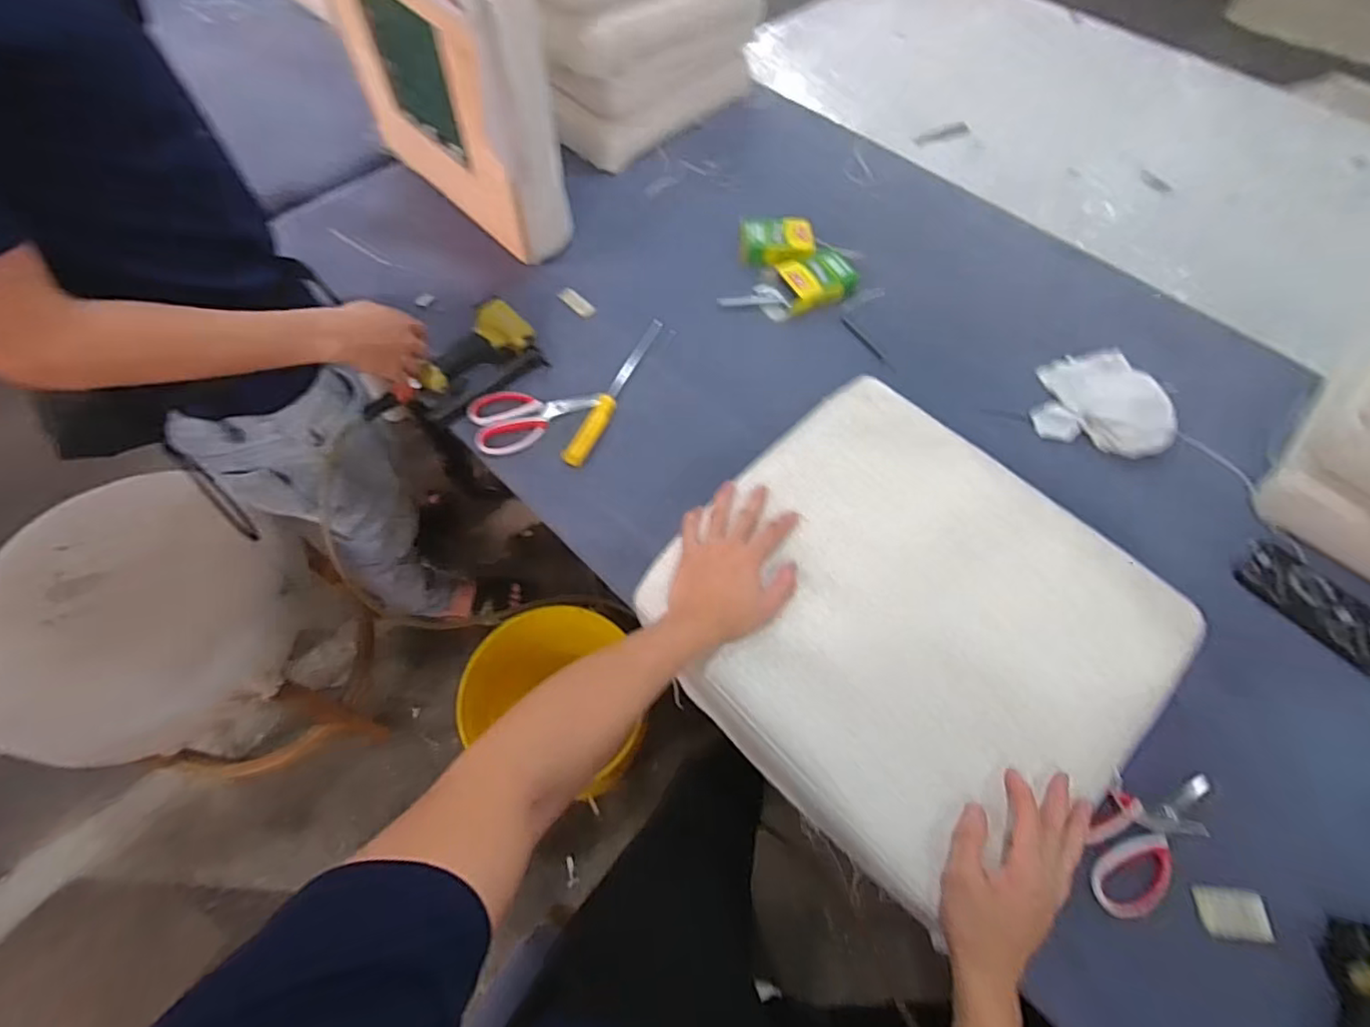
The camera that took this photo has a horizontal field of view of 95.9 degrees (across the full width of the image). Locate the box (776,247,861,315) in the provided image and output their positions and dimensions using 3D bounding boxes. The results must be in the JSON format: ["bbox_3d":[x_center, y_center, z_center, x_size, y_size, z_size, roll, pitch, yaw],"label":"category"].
[{"bbox_3d":[0.216,-0.379,0.996,0.122,0.032,0.094,-16,62,-11],"label":"box"}]

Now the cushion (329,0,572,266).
[{"bbox_3d":[-0.364,-0.646,0.924,0.476,0.410,0.093,40,66,19],"label":"cushion"}]

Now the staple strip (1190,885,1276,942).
[{"bbox_3d":[0.524,0.382,0.589,0.060,0.008,0.041,4,60,1],"label":"staple strip"}]

